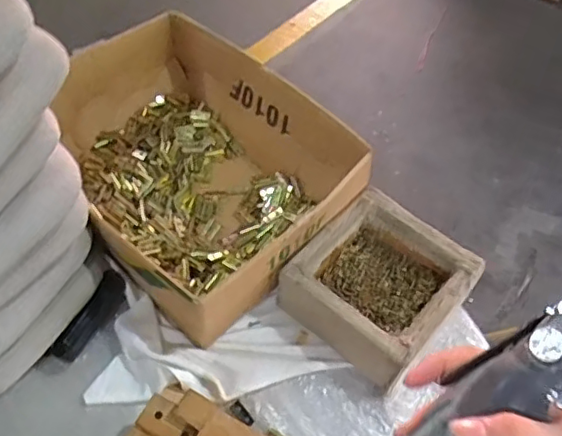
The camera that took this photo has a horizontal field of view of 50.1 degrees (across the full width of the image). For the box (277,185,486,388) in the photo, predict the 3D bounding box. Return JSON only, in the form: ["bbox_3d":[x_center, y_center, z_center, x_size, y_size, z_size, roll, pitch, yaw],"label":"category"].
[{"bbox_3d":[0.113,0.077,0.682,0.171,0.068,0.169,36,60,21],"label":"box"}]

